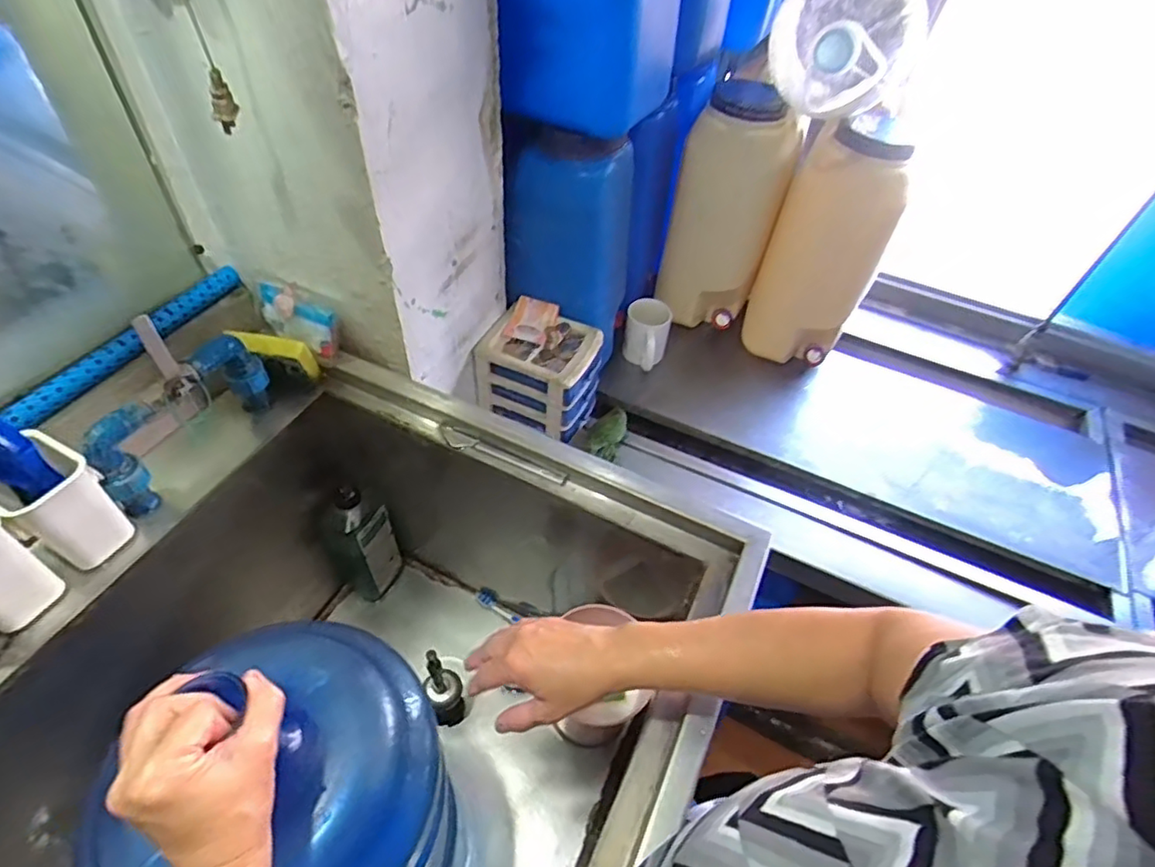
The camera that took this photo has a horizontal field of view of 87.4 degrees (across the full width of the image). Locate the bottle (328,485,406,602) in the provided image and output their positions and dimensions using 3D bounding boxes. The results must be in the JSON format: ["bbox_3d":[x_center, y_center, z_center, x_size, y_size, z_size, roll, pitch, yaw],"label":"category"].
[{"bbox_3d":[-0.322,0.159,0.914,0.057,0.248,0.090,29,53,17],"label":"bottle"}]

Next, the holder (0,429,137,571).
[{"bbox_3d":[-0.479,0.066,0.559,0.078,0.106,0.075,29,54,18],"label":"holder"}]

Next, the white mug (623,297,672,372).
[{"bbox_3d":[0.124,-0.174,1.103,0.082,0.109,0.091,12,50,4],"label":"white mug"}]

